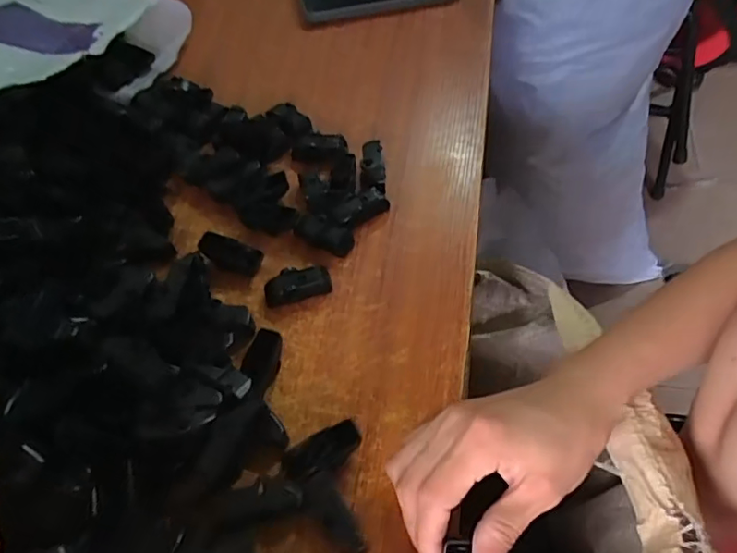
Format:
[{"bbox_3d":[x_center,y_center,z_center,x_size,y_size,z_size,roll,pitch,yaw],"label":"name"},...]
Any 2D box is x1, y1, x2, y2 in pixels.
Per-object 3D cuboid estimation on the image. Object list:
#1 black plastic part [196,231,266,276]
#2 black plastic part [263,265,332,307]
[{"bbox_3d":[-0.099,-0.016,0.395,0.045,0.018,0.017,18,59,15],"label":"black plastic part"},{"bbox_3d":[-0.050,0.006,0.383,0.047,0.016,0.020,-8,56,-2],"label":"black plastic part"}]

